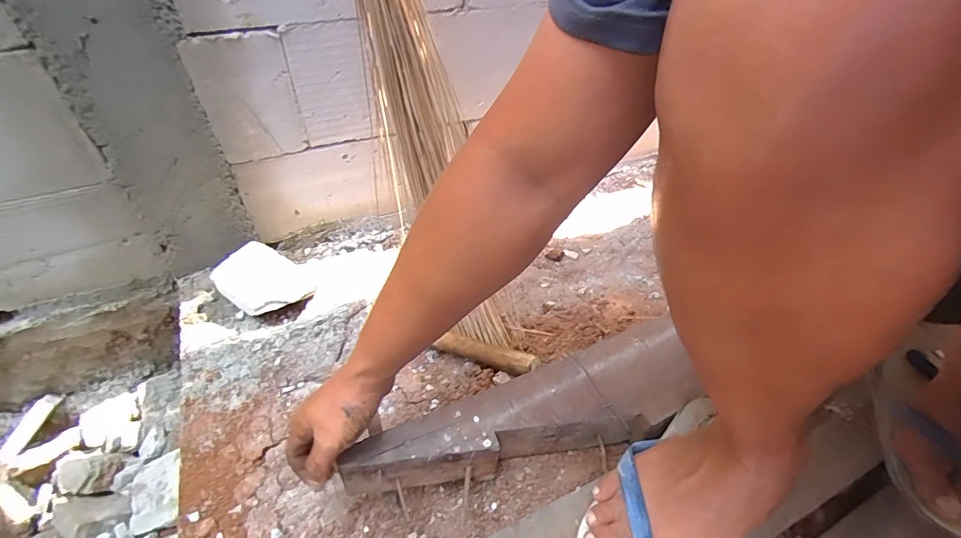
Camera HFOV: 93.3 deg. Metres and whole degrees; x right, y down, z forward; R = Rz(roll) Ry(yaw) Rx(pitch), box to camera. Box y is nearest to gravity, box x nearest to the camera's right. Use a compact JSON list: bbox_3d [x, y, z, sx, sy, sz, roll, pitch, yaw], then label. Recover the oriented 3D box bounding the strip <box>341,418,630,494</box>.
[{"bbox_3d":[0.012,0.196,0.476,0.297,0.062,0.020,-5,44,-14],"label":"strip"}]

